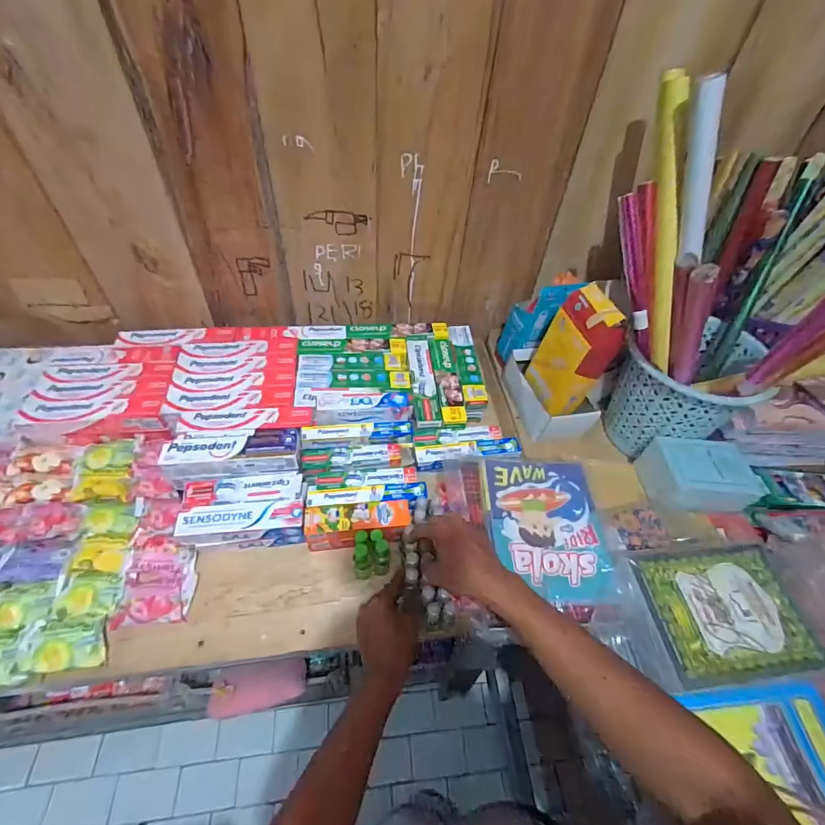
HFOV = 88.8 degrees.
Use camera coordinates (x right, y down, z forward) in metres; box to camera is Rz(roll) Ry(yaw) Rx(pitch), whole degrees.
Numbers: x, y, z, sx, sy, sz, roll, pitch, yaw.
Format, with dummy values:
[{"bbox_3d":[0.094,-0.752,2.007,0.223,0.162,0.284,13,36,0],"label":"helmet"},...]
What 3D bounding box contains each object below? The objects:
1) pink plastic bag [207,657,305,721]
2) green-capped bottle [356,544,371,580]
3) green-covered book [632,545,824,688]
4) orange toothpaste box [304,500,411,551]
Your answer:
[{"bbox_3d":[-0.327,0.583,0.906,0.194,0.069,0.092,-2,49,-23],"label":"pink plastic bag"},{"bbox_3d":[-0.075,0.224,0.632,0.023,0.079,0.027,-2,50,-7],"label":"green-capped bottle"},{"bbox_3d":[0.395,0.244,0.527,0.201,0.018,0.144,-4,50,-8],"label":"green-covered book"},{"bbox_3d":[-0.085,0.177,0.662,0.157,0.060,0.052,-2,50,-7],"label":"orange toothpaste box"}]

